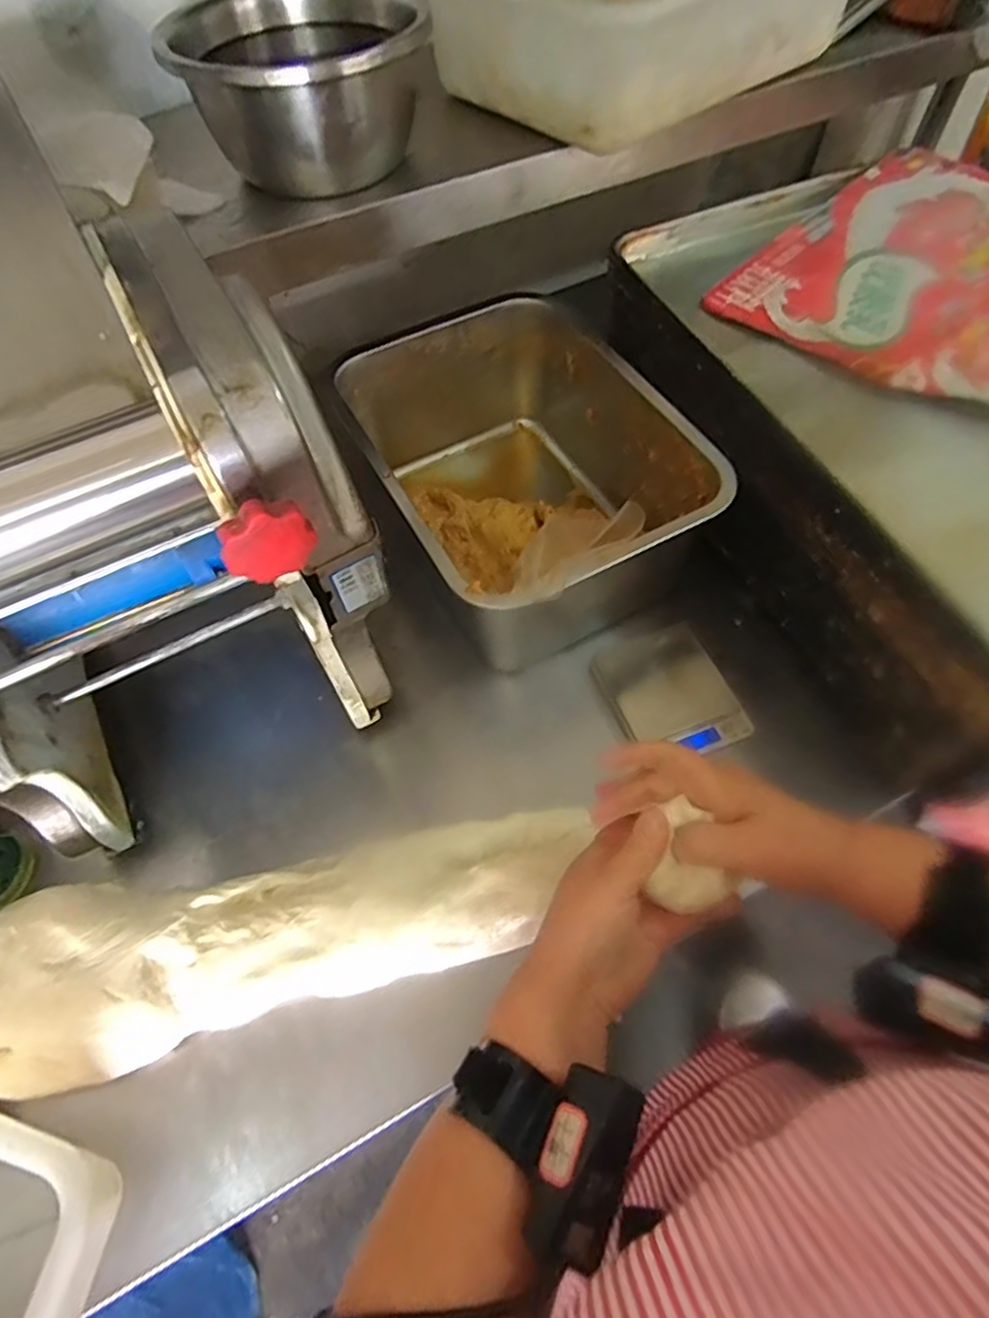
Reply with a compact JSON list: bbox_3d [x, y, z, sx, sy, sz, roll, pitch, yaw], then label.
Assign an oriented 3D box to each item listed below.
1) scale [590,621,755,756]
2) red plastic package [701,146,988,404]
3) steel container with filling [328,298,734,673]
[{"bbox_3d":[0.157,0.030,0.603,0.102,0.019,0.127,-21,58,-10],"label":"scale"},{"bbox_3d":[0.433,-0.363,0.629,0.341,0.043,0.308,-37,63,-19],"label":"red plastic package"},{"bbox_3d":[0.023,-0.166,0.652,0.260,0.178,0.354,-27,60,-14],"label":"steel container with filling"}]

